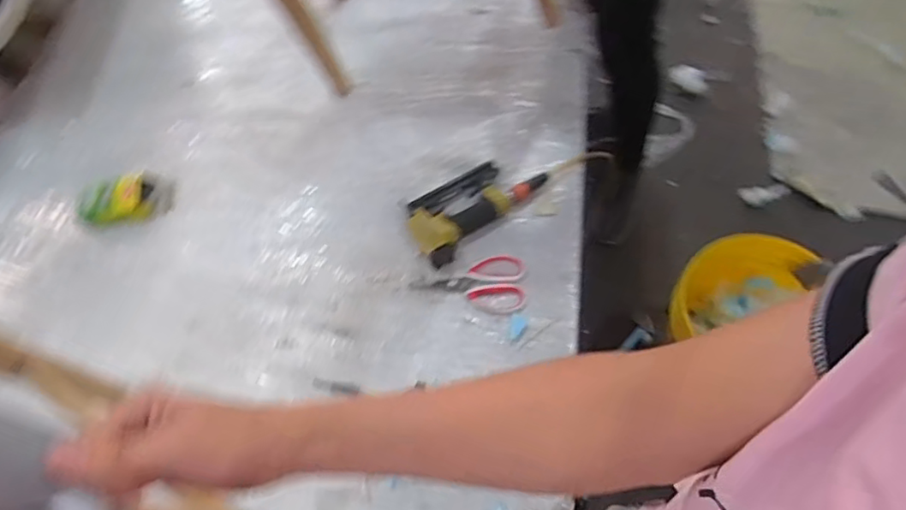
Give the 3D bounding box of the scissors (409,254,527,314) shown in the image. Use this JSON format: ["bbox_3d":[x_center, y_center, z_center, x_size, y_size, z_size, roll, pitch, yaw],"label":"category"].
[{"bbox_3d":[0.027,0.040,0.956,0.178,0.007,0.095,7,62,8],"label":"scissors"}]

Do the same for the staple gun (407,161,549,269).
[{"bbox_3d":[0.033,-0.094,1.006,0.237,0.039,0.118,-37,65,-15],"label":"staple gun"}]

